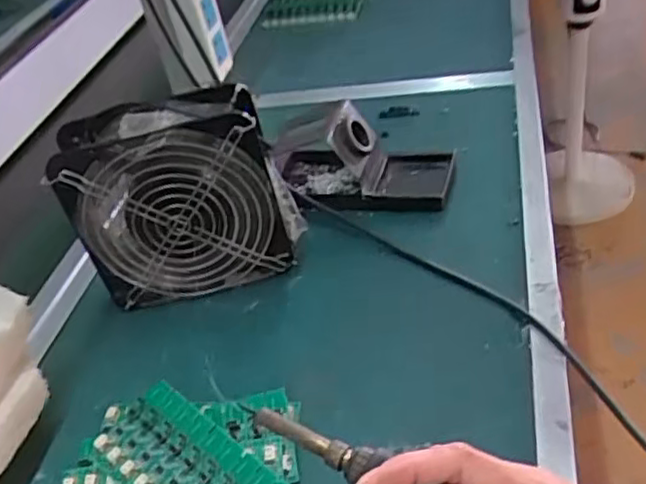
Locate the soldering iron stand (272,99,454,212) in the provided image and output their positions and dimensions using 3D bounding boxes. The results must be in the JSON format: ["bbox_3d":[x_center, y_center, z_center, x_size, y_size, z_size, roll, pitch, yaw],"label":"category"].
[{"bbox_3d":[0.029,-0.076,0.610,0.162,0.066,0.085,5,42,17],"label":"soldering iron stand"}]

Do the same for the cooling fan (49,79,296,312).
[{"bbox_3d":[-0.111,-0.035,0.533,0.157,0.150,0.060,-11,40,-2],"label":"cooling fan"}]

